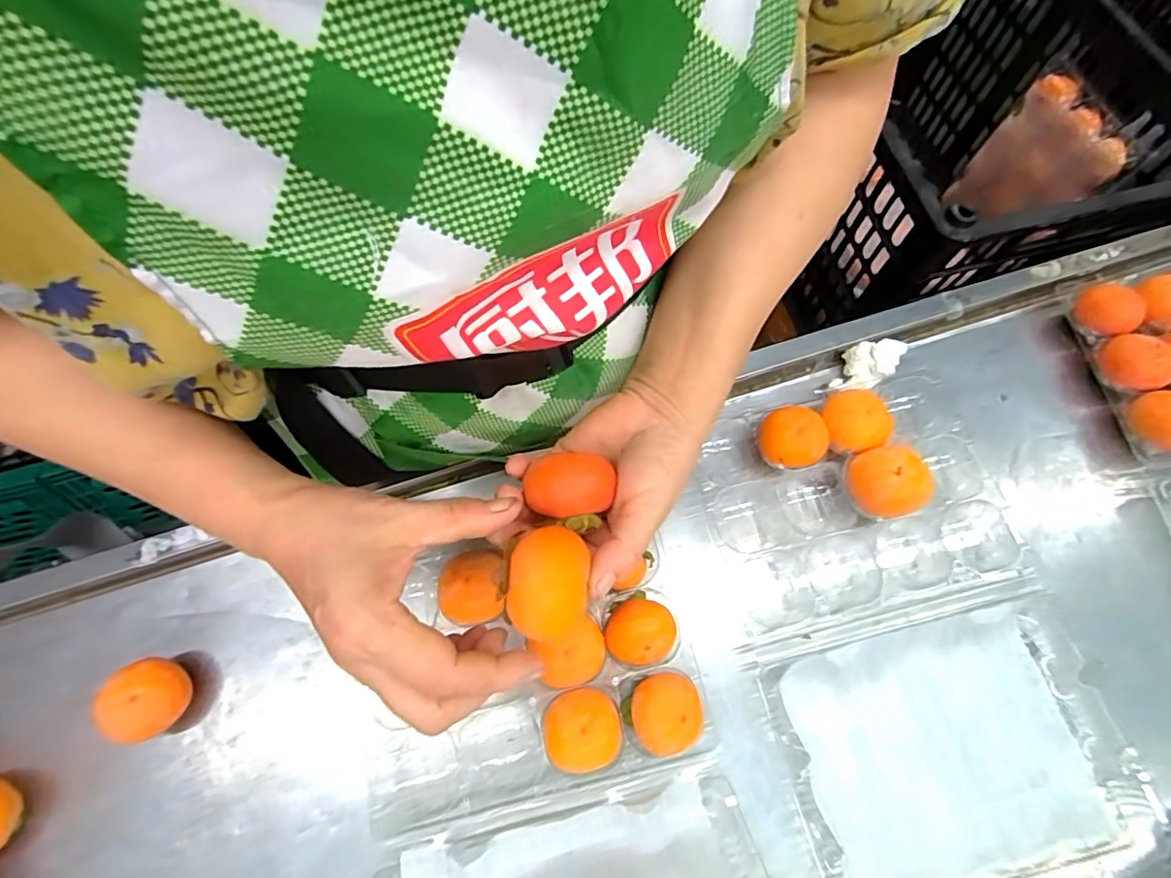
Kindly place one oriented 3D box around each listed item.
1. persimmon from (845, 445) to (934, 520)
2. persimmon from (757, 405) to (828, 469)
[{"bbox_3d":[0.225,0.036,0.416,0.050,0.049,0.053,-14,69,-6],"label":"persimmon"},{"bbox_3d":[0.162,0.002,0.435,0.048,0.040,0.048,0,68,-1],"label":"persimmon"}]

